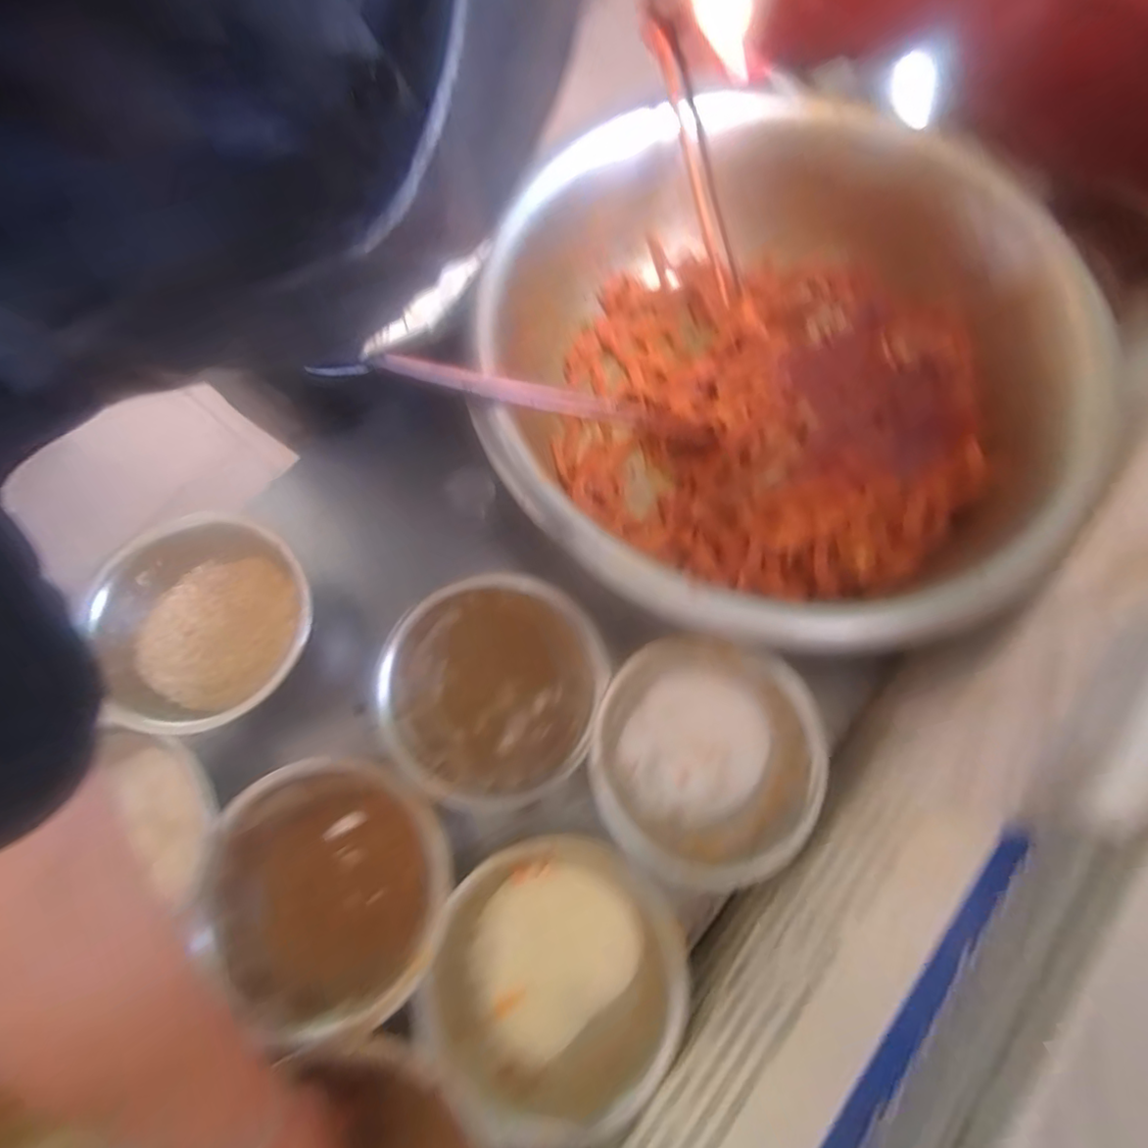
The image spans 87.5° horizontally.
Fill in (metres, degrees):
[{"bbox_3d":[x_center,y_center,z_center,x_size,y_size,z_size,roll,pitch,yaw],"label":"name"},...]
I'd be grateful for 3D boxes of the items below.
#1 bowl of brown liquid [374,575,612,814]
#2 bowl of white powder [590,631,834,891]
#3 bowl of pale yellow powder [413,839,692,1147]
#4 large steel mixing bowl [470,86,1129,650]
[{"bbox_3d":[-0.068,0.103,0.524,0.173,0.088,0.179,1,73,-2],"label":"bowl of brown liquid"},{"bbox_3d":[0.106,0.155,0.508,0.179,0.082,0.177,1,73,-2],"label":"bowl of white powder"},{"bbox_3d":[-0.015,0.304,0.451,0.171,0.079,0.169,1,73,-2],"label":"bowl of pale yellow powder"},{"bbox_3d":[0.189,-0.214,0.603,0.557,0.154,0.502,16,73,3],"label":"large steel mixing bowl"}]

